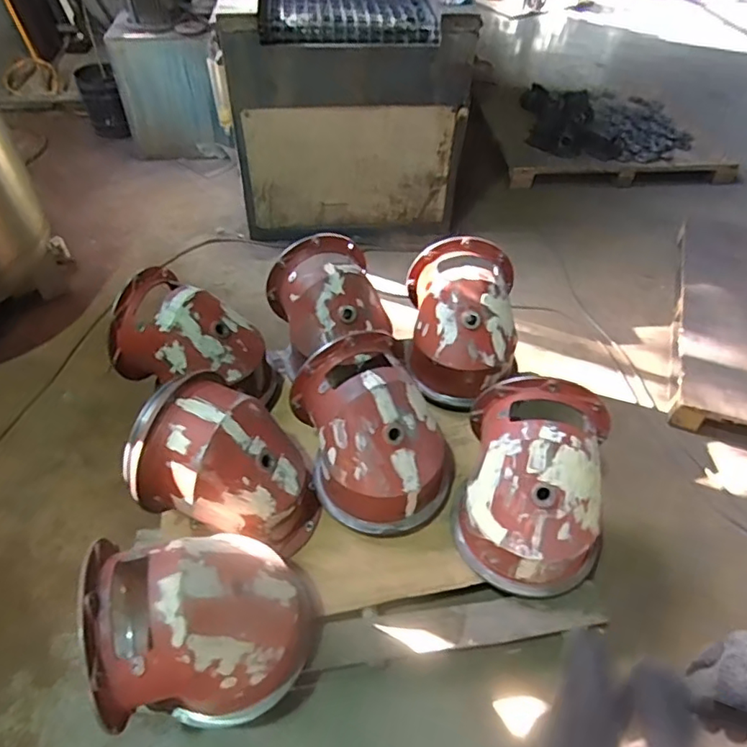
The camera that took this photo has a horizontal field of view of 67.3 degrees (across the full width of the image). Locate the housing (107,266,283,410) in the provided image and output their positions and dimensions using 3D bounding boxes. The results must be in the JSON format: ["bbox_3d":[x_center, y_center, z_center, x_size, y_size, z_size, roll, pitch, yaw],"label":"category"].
[{"bbox_3d":[-0.496,-0.080,1.629,0.408,0.342,0.269,11,48,8],"label":"housing"}]

